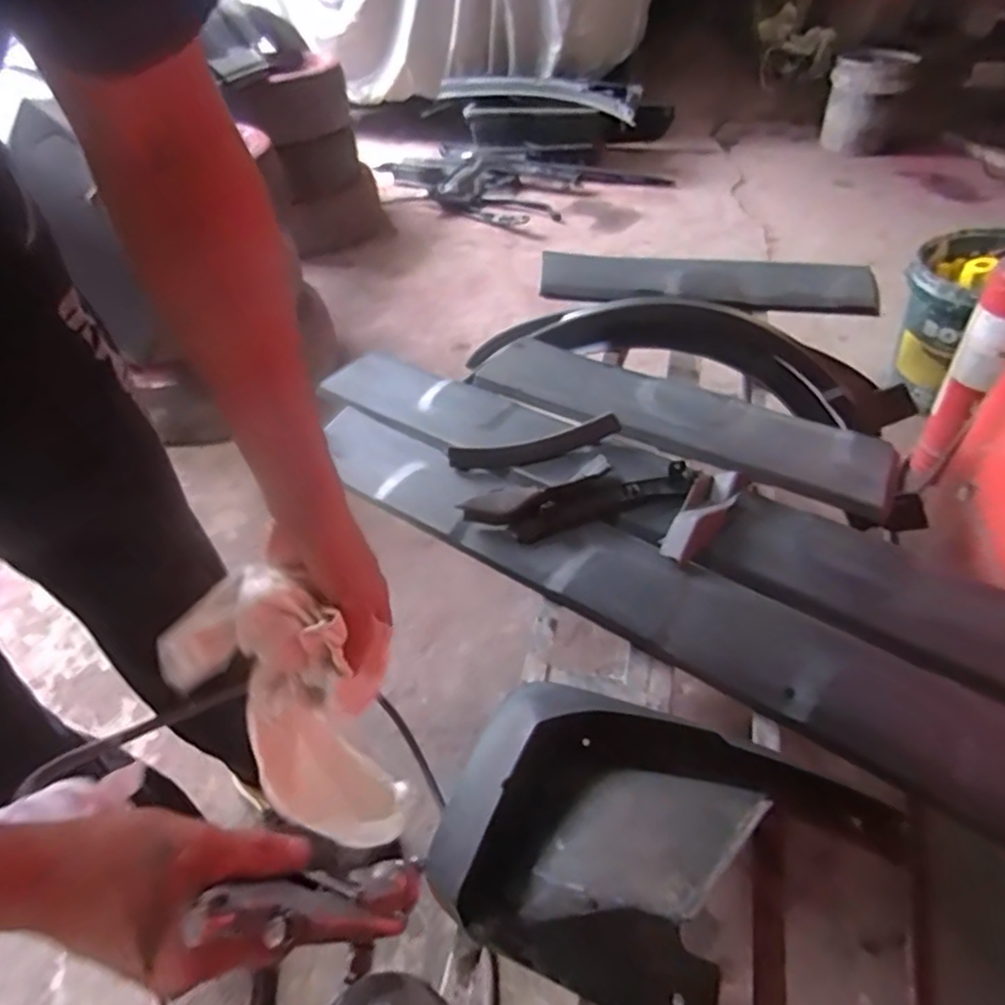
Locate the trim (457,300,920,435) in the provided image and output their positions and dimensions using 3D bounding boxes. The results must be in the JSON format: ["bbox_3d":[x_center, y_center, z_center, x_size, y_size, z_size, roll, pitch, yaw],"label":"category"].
[{"bbox_3d":[0.316,-0.234,1.057,0.685,0.127,0.201,11,46,15],"label":"trim"}]

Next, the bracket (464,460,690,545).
[{"bbox_3d":[0.098,-0.002,0.825,0.292,0.040,0.061,-12,45,-9],"label":"bracket"}]

